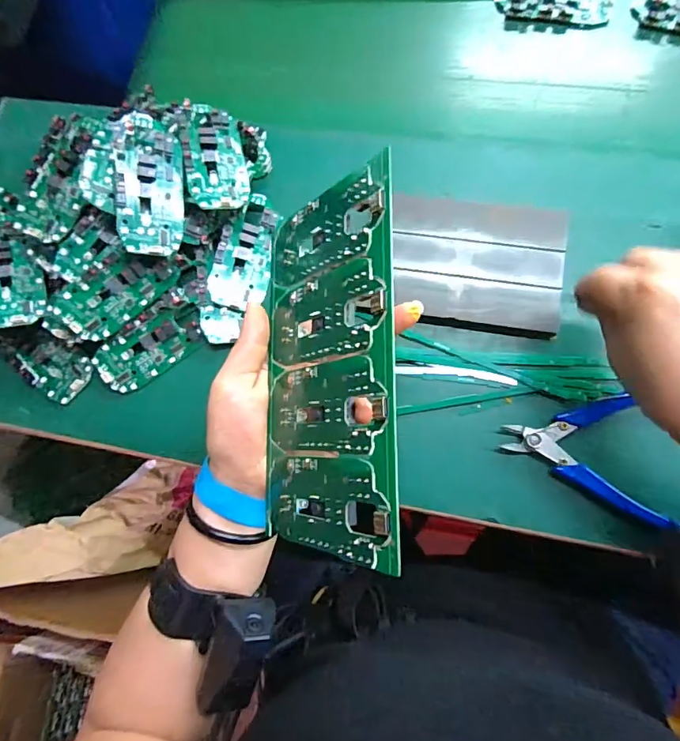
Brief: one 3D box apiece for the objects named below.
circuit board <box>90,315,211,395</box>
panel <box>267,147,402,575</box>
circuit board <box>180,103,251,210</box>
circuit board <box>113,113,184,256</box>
[{"bbox_3d":[-0.152,-0.017,0.361,0.083,0.010,0.041,-34,84,2],"label":"circuit board"},{"bbox_3d":[-0.009,-0.004,0.238,0.004,0.104,0.186,7,78,-38],"label":"panel"},{"bbox_3d":[-0.097,-0.166,0.356,0.048,0.007,0.092,-4,76,-21],"label":"circuit board"},{"bbox_3d":[-0.139,-0.135,0.335,0.046,0.005,0.097,-2,91,-28],"label":"circuit board"}]

